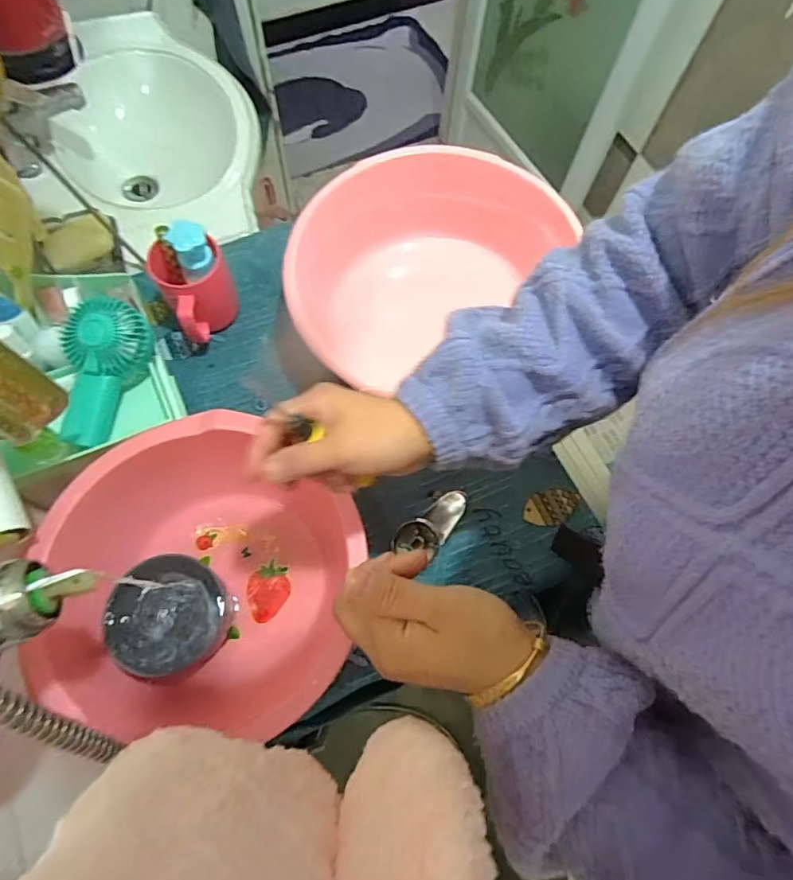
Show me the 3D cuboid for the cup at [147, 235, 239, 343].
[{"bbox_3d":[-0.236,-0.180,0.616,0.081,0.109,0.096,-31,73,-12],"label":"cup"}]

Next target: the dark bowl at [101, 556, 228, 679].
[{"bbox_3d":[-0.228,0.173,0.506,0.109,0.056,0.108,18,57,-32],"label":"dark bowl"}]

